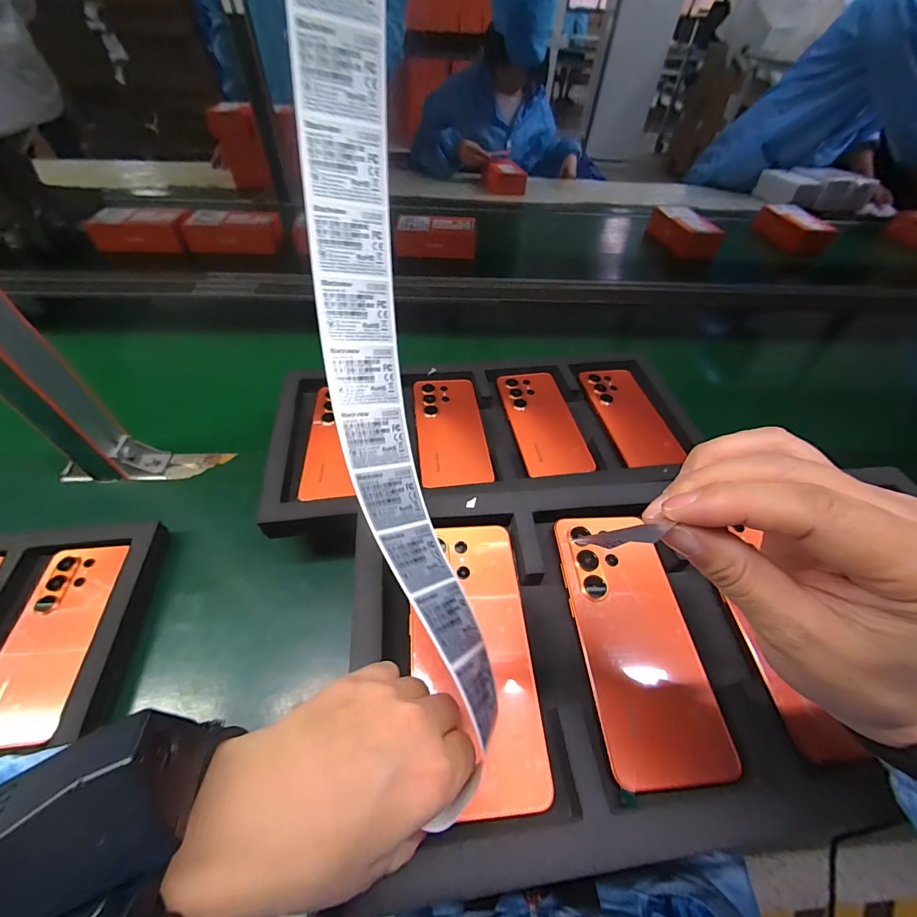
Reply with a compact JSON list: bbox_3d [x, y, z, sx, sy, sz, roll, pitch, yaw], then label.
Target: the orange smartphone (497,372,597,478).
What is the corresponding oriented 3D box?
[{"bbox_3d":[0.103,-0.048,0.475,0.079,0.009,0.167,-6,52,-9],"label":"orange smartphone"}]

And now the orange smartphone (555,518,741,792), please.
[{"bbox_3d":[0.120,0.119,0.273,0.077,0.014,0.165,-2,51,-6],"label":"orange smartphone"}]

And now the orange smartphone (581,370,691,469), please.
[{"bbox_3d":[0.212,-0.057,0.494,0.079,0.008,0.166,-3,51,-6],"label":"orange smartphone"}]

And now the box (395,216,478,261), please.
[{"bbox_3d":[-0.053,-0.526,0.939,0.191,0.065,0.084,4,51,-1],"label":"box"}]

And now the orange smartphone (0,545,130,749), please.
[{"bbox_3d":[-0.372,0.160,0.362,0.082,0.014,0.169,-3,51,-6],"label":"orange smartphone"}]

